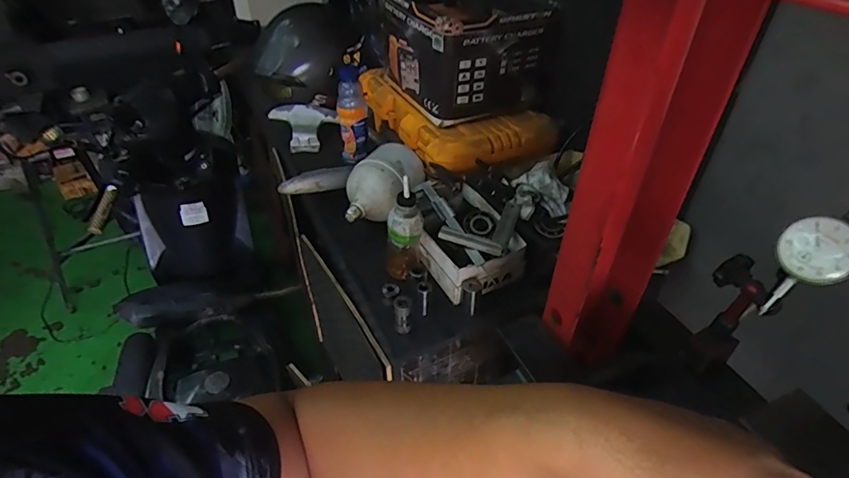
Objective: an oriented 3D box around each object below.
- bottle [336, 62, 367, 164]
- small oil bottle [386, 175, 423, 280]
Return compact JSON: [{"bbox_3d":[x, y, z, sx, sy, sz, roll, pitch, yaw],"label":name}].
[{"bbox_3d":[-0.157,-0.266,1.018,0.062,0.196,0.052,-4,40,-5],"label":"bottle"},{"bbox_3d":[-0.035,-0.009,0.760,0.057,0.164,0.044,22,44,24],"label":"small oil bottle"}]

